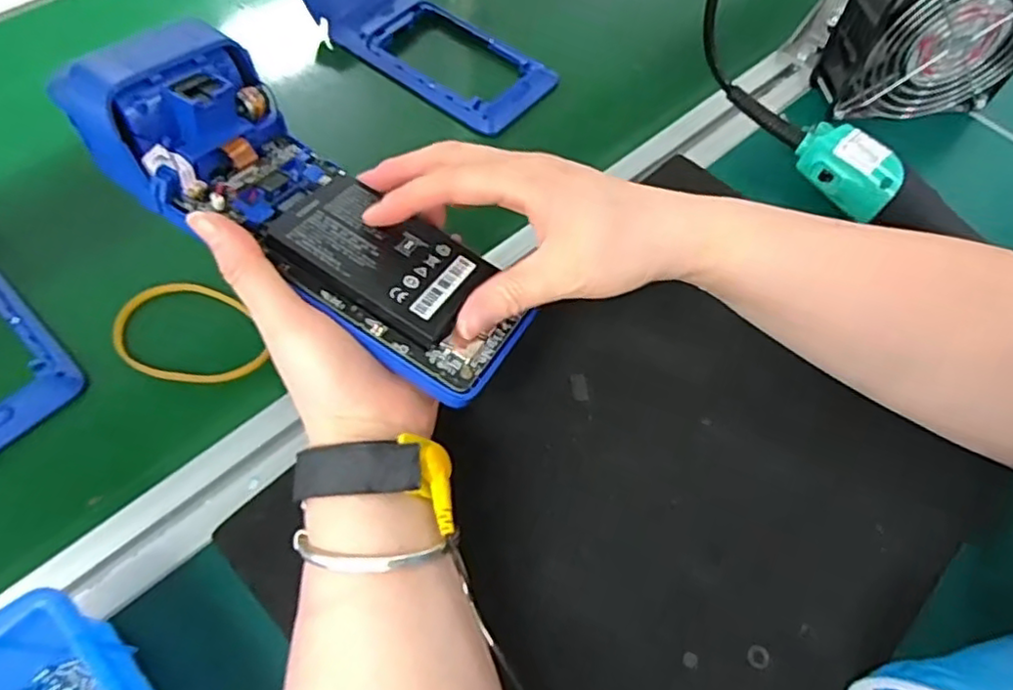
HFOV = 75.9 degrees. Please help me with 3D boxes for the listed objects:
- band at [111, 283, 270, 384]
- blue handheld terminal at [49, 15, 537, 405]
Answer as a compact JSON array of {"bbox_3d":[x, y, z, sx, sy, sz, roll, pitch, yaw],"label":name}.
[{"bbox_3d":[-0.175,-0.007,0.364,0.090,0.004,0.058,9,63,3],"label":"band"},{"bbox_3d":[-0.089,-0.060,0.299,0.215,0.042,0.079,39,67,0],"label":"blue handheld terminal"}]

